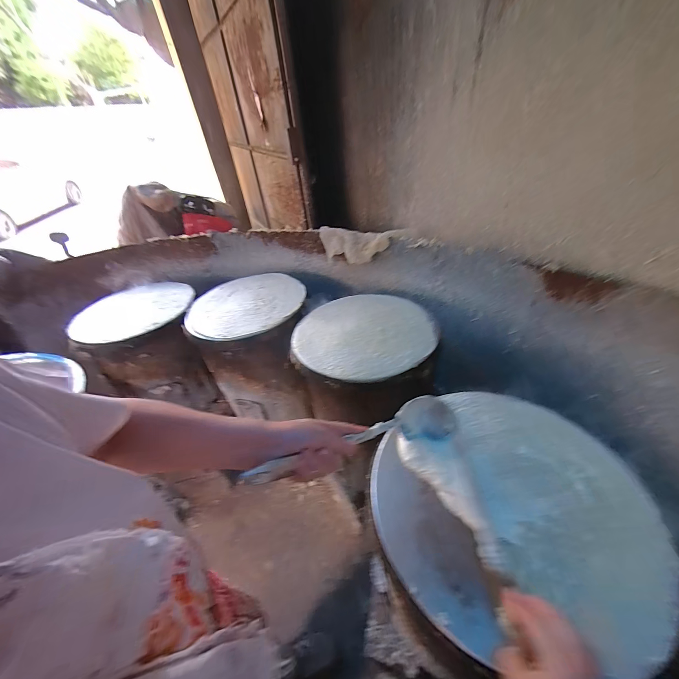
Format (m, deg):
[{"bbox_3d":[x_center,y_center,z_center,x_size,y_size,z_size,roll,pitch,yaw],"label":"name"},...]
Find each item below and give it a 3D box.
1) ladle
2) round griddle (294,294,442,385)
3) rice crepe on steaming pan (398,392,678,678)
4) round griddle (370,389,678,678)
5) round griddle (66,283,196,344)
[{"bbox_3d":[0.037,0.145,0.408,0.338,0.080,0.066,-3,33,-33],"label":"ladle"},{"bbox_3d":[0.059,-0.027,0.762,0.351,0.025,0.349,-4,39,3],"label":"round griddle"},{"bbox_3d":[0.287,0.209,0.429,0.271,0.021,0.336,-25,43,-23],"label":"rice crepe on steaming pan"},{"bbox_3d":[0.248,0.228,0.420,0.369,0.036,0.340,-4,39,3],"label":"round griddle"},{"bbox_3d":[-0.693,-0.105,0.991,0.357,0.015,0.339,-14,39,-9],"label":"round griddle"}]

